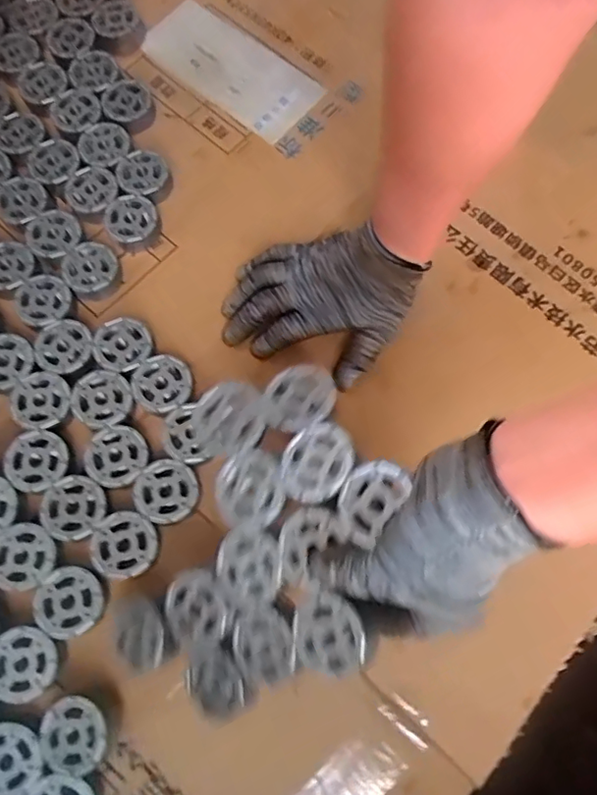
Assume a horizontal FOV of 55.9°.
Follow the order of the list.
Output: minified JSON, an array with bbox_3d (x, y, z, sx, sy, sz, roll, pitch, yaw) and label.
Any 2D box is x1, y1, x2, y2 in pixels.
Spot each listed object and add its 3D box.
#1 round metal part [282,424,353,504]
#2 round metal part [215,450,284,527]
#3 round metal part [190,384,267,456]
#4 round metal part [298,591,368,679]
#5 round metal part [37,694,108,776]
[{"bbox_3d":[0.012,0.044,0.380,0.050,0.006,0.053,-11,62,21],"label":"round metal part"},{"bbox_3d":[-0.035,0.064,0.399,0.051,0.004,0.050,-3,83,23],"label":"round metal part"},{"bbox_3d":[-0.050,0.017,0.415,0.053,0.016,0.053,-1,84,12],"label":"round metal part"},{"bbox_3d":[0.020,0.147,0.351,0.047,0.007,0.050,-12,79,27],"label":"round metal part"},{"bbox_3d":[-0.163,0.245,0.407,0.051,0.004,0.051,-3,75,12],"label":"round metal part"}]

